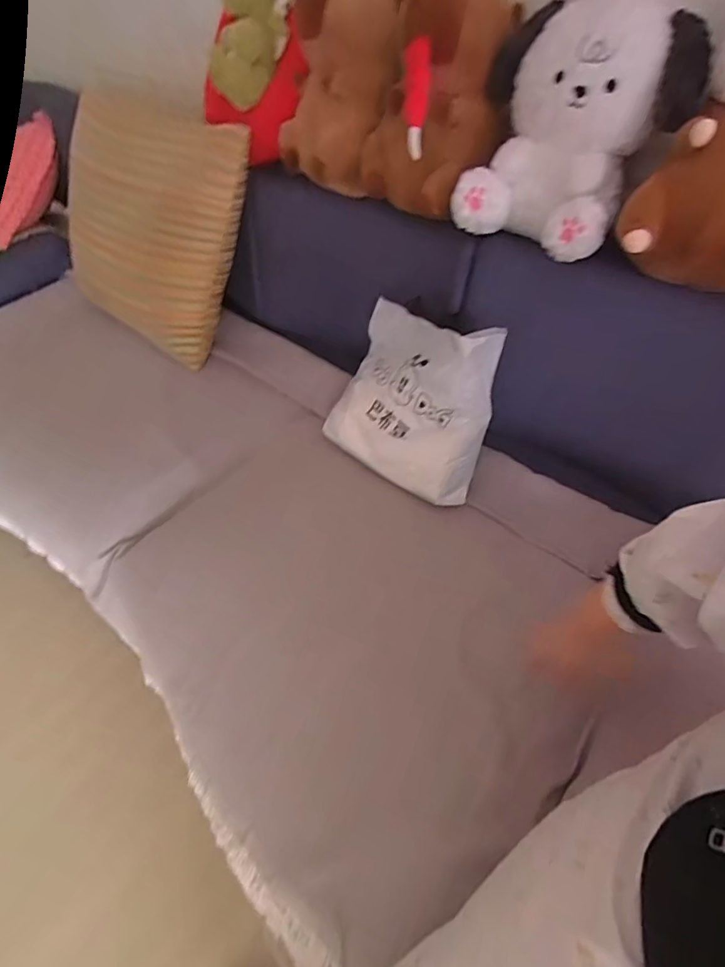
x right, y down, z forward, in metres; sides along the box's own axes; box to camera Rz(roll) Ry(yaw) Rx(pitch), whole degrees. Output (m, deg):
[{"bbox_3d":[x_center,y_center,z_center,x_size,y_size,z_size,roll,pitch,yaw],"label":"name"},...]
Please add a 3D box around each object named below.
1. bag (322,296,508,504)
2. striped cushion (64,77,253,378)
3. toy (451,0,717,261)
[{"bbox_3d":[0.060,-0.141,0.850,0.325,0.332,0.115,31,26,37],"label":"bag"},{"bbox_3d":[-0.472,-0.559,1.026,0.465,0.452,0.090,28,27,13],"label":"striped cushion"},{"bbox_3d":[0.259,-0.451,0.600,0.249,0.227,0.135,33,59,26],"label":"toy"}]

